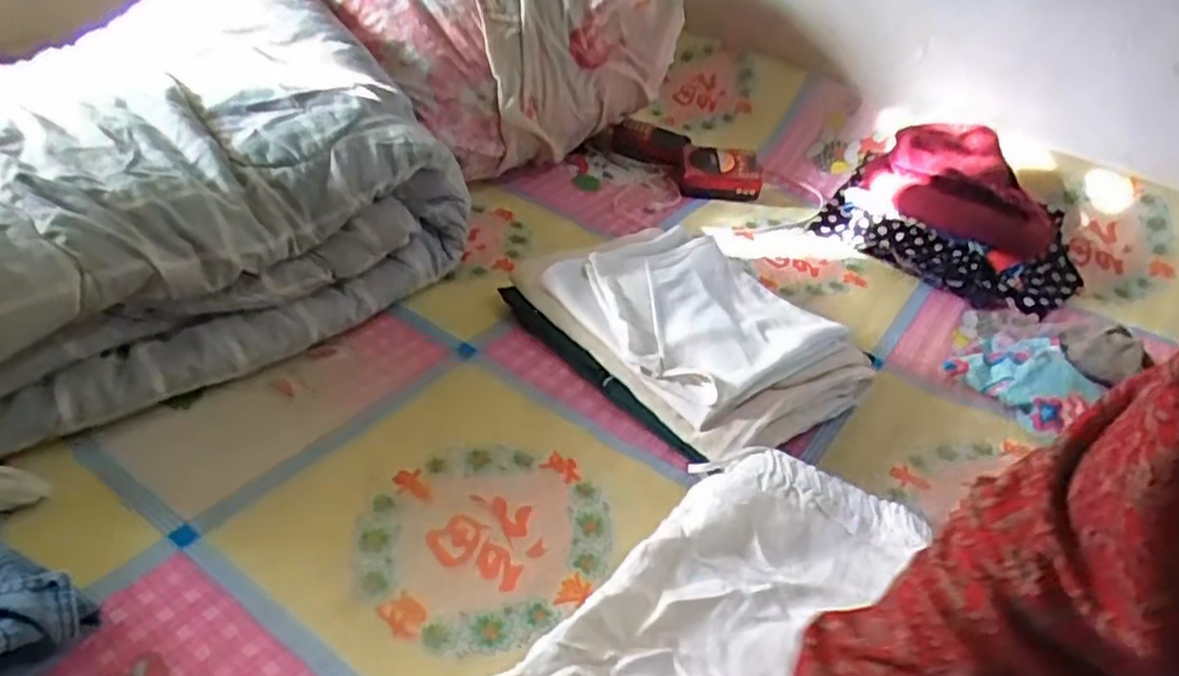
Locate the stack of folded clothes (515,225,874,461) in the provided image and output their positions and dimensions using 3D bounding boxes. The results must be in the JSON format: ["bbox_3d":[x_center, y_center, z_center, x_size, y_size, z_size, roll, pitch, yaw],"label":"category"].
[{"bbox_3d":[0.106,-0.015,0.816,0.241,0.064,0.320,-23,46,-34],"label":"stack of folded clothes"}]

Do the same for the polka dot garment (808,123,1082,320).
[{"bbox_3d":[0.502,-0.178,1.056,0.340,0.149,0.203,32,42,25],"label":"polka dot garment"}]

